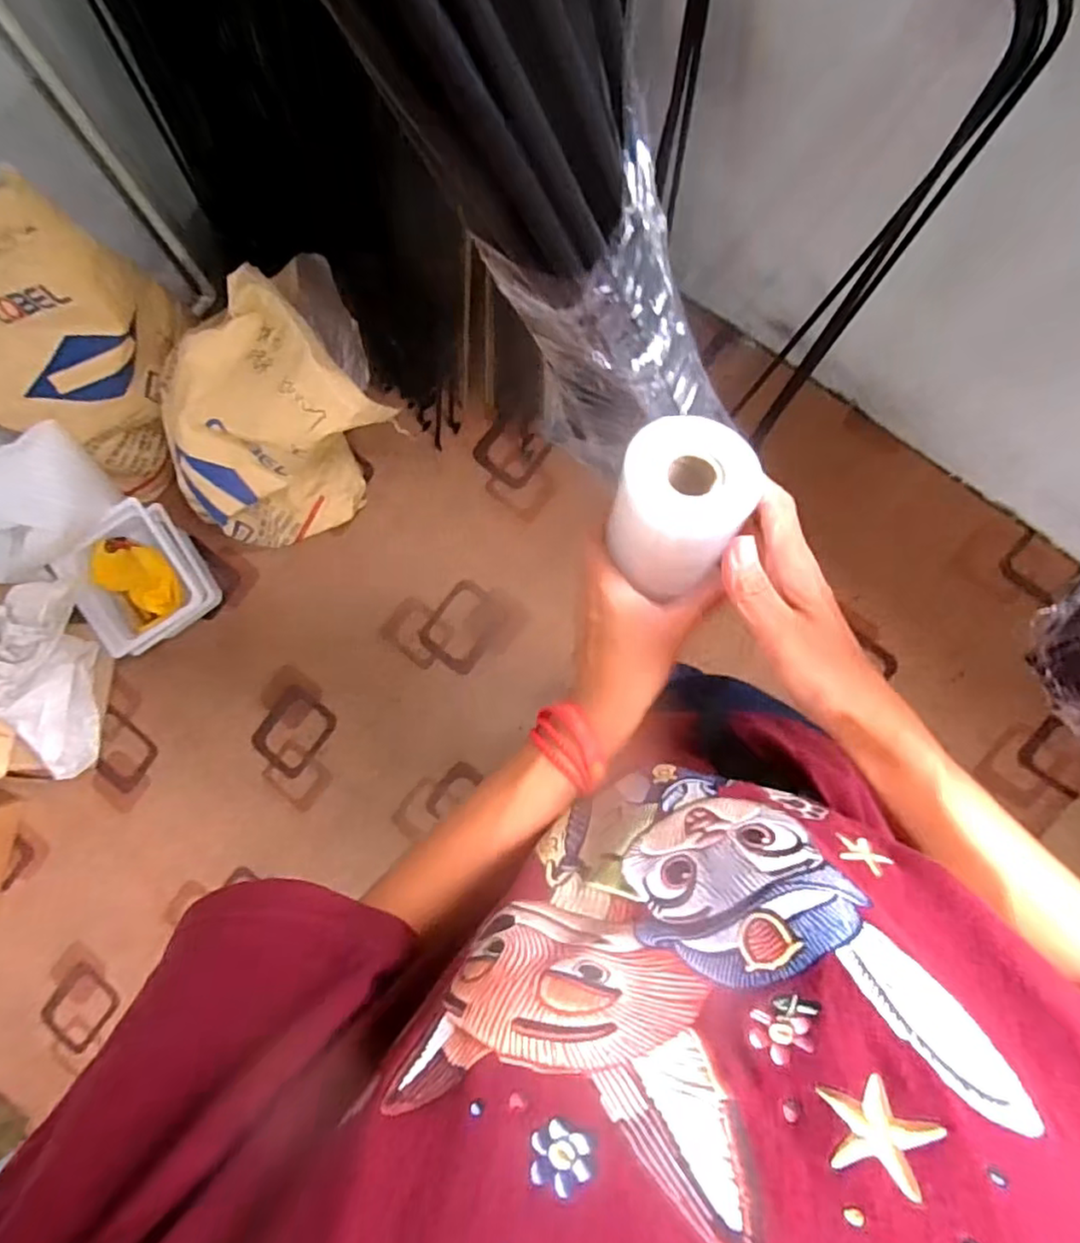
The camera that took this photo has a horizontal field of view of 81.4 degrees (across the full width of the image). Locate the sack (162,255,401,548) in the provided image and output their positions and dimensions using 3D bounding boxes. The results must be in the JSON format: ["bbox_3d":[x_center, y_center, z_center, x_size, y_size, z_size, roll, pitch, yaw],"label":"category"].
[{"bbox_3d":[-0.535,-0.421,1.261,0.449,0.370,0.387,-27,83,7],"label":"sack"}]

